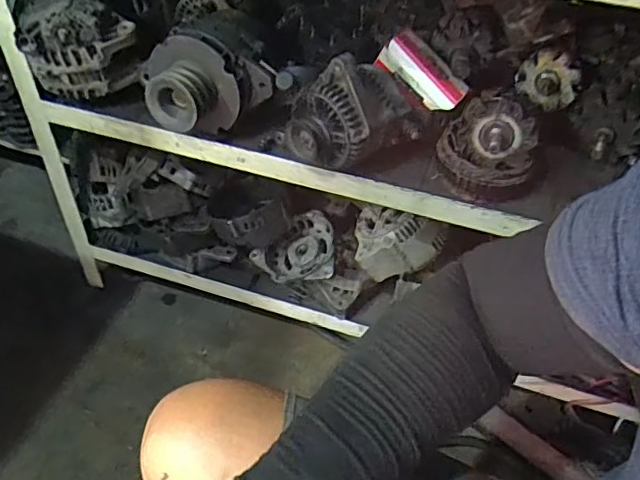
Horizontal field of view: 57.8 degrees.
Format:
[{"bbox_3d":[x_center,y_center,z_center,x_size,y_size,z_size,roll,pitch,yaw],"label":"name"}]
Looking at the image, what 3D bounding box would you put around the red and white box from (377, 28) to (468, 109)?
[{"bbox_3d":[0.146,-0.237,0.823,0.127,0.046,0.054,37,47,-9],"label":"red and white box"}]

